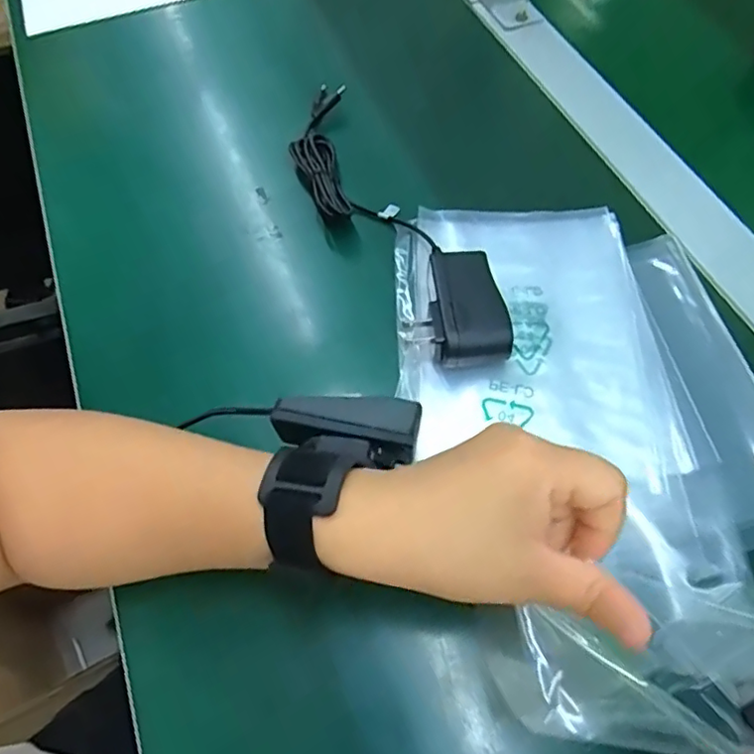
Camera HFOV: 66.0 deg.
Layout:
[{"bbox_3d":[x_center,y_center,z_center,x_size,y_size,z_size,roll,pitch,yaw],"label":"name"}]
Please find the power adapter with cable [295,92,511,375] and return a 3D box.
[{"bbox_3d":[0.002,-0.109,0.401,0.067,0.032,0.268,-25,64,-11],"label":"power adapter with cable"}]

